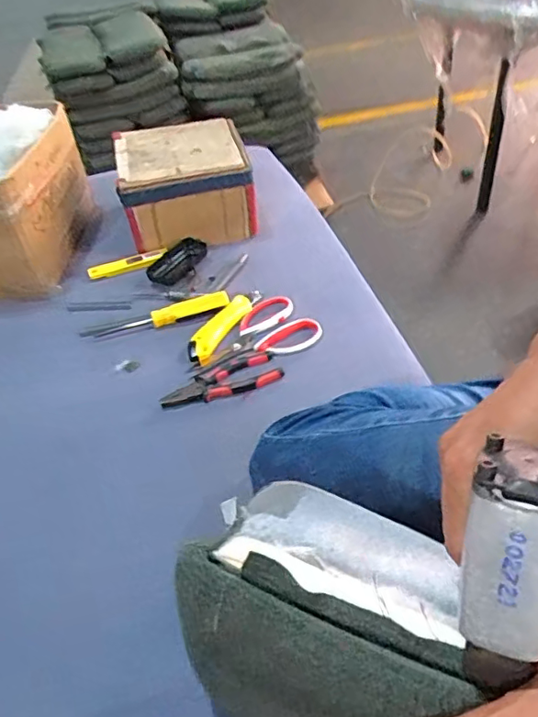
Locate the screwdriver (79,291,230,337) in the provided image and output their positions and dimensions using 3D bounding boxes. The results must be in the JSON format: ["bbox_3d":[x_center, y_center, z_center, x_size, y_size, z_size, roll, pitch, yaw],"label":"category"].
[{"bbox_3d":[-0.165,-0.065,0.811,0.213,0.018,0.029,-11,43,-5],"label":"screwdriver"}]

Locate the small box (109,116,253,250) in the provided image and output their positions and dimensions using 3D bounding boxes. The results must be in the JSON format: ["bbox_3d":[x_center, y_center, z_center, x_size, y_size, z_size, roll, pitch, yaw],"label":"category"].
[{"bbox_3d":[-0.145,-0.305,0.977,0.207,0.131,0.203,-13,43,-6],"label":"small box"}]

